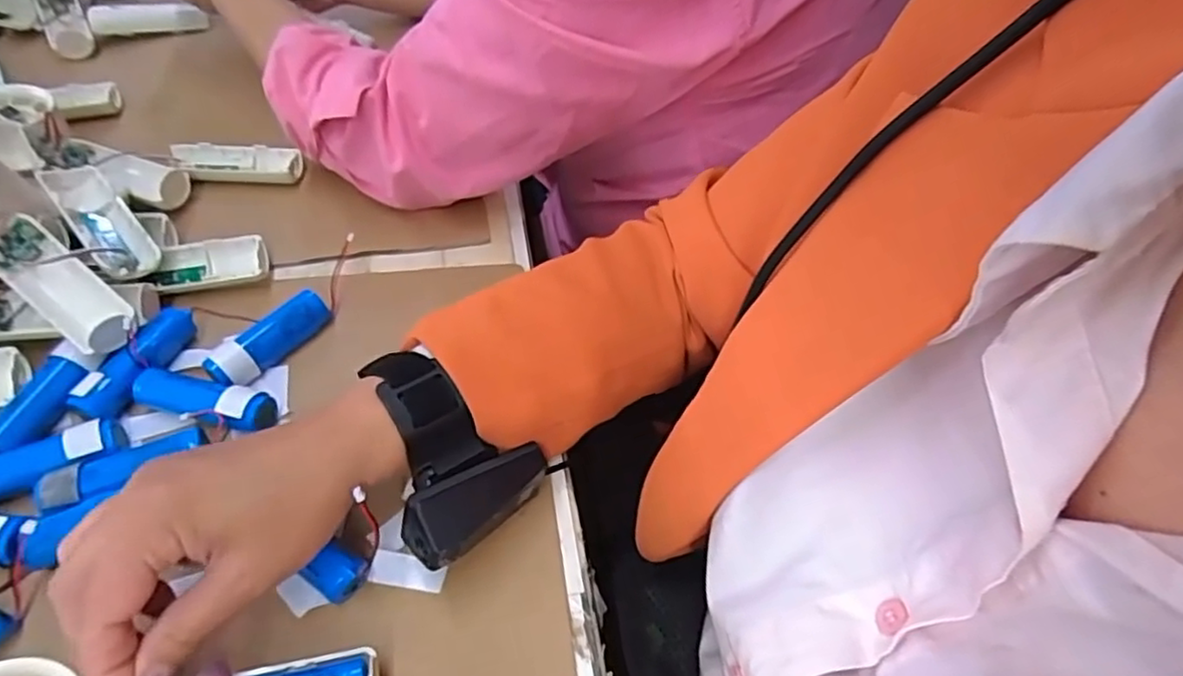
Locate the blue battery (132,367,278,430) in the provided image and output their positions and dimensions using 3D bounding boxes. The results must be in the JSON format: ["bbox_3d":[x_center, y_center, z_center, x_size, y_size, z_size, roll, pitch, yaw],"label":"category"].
[{"bbox_3d":[-0.208,0.034,0.356,0.074,0.021,0.020,11,50,6],"label":"blue battery"}]

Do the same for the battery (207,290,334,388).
[{"bbox_3d":[-0.185,0.002,0.384,0.021,0.023,0.073,29,54,19],"label":"battery"}]

